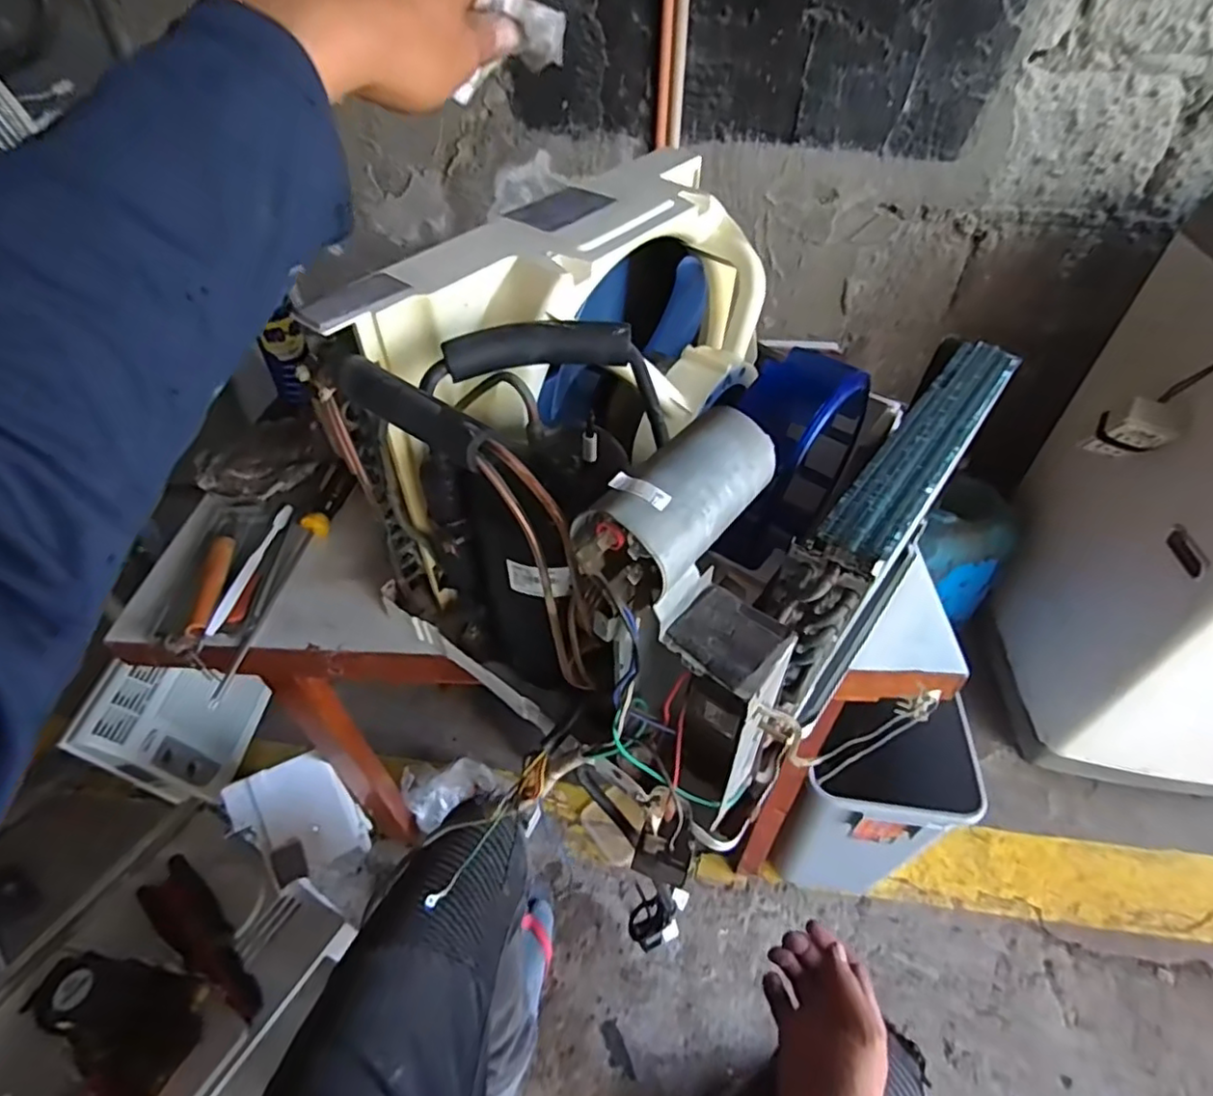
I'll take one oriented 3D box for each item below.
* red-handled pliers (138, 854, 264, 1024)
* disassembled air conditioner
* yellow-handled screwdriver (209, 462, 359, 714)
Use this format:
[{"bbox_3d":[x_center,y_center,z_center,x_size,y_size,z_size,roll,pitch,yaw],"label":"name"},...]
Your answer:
[{"bbox_3d":[-0.521,0.507,0.824,0.240,0.025,0.068,30,55,24],"label":"red-handled pliers"},{"bbox_3d":[0.056,-0.067,0.496,0.342,0.286,0.368,32,56,25],"label":"disassembled air conditioner"},{"bbox_3d":[-0.313,0.016,0.618,0.030,0.024,0.275,8,49,7],"label":"yellow-handled screwdriver"}]

